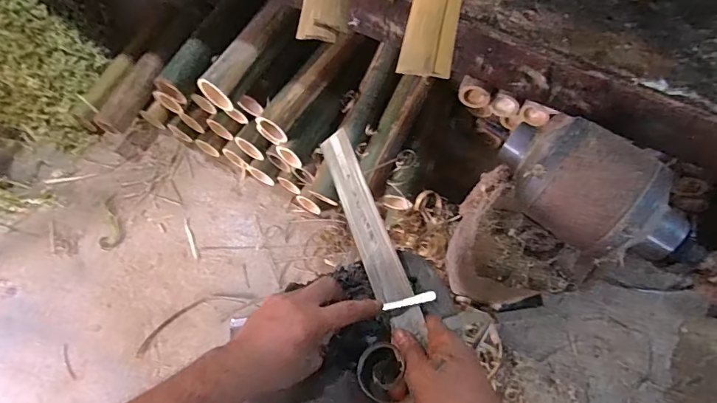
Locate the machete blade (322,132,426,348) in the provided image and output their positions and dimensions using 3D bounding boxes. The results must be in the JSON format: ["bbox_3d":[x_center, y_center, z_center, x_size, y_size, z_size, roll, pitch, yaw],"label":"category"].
[{"bbox_3d":[0.009,0.027,0.487,0.044,0.008,0.268,-34,58,20],"label":"machete blade"}]

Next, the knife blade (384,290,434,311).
[{"bbox_3d":[0.051,0.100,0.429,0.053,0.004,0.009,-18,64,17],"label":"knife blade"}]

